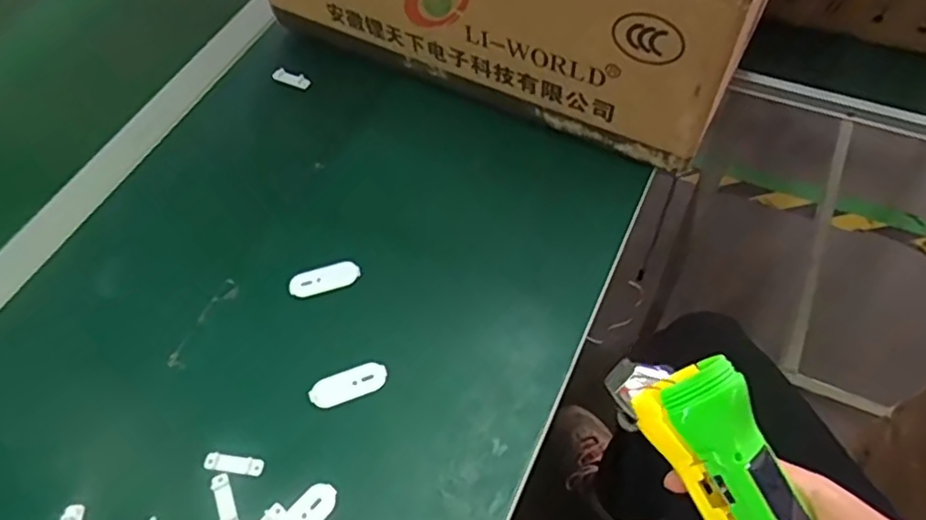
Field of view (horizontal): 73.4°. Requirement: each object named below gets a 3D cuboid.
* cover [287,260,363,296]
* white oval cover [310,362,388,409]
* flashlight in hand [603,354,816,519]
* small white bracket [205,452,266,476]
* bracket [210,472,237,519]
[{"bbox_3d":[-0.100,0.013,0.448,0.050,0.004,0.019,-17,59,-6],"label":"cover"},{"bbox_3d":[-0.075,0.081,0.405,0.050,0.004,0.020,-20,59,-8],"label":"white oval cover"},{"bbox_3d":[0.137,0.122,0.297,0.048,0.066,0.177,-25,69,-11],"label":"flashlight in hand"},{"bbox_3d":[-0.141,0.126,0.383,0.038,0.004,0.010,5,59,8],"label":"small white bracket"},{"bbox_3d":[-0.142,0.145,0.368,0.010,0.004,0.038,-22,59,-9],"label":"bracket"}]

